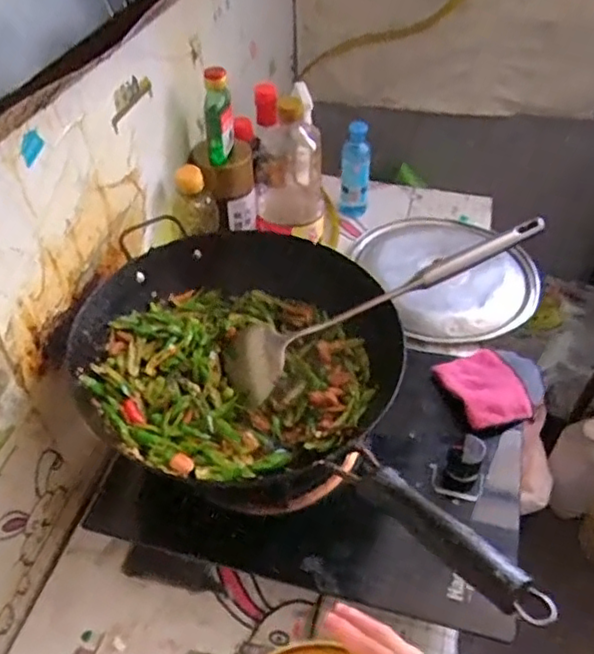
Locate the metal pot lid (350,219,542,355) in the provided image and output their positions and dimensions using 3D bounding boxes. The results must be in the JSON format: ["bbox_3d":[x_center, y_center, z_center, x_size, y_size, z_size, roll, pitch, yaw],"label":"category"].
[{"bbox_3d":[0.240,-0.087,0.989,0.248,0.049,0.265,0,45,0],"label":"metal pot lid"}]

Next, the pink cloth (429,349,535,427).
[{"bbox_3d":[0.217,0.069,0.727,0.083,0.015,0.098,-17,47,-16],"label":"pink cloth"}]

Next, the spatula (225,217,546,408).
[{"bbox_3d":[0.087,-0.032,0.643,0.351,0.037,0.091,-25,47,2],"label":"spatula"}]

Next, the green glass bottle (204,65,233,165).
[{"bbox_3d":[-0.101,-0.262,0.813,0.032,0.140,0.039,-5,45,-4],"label":"green glass bottle"}]

